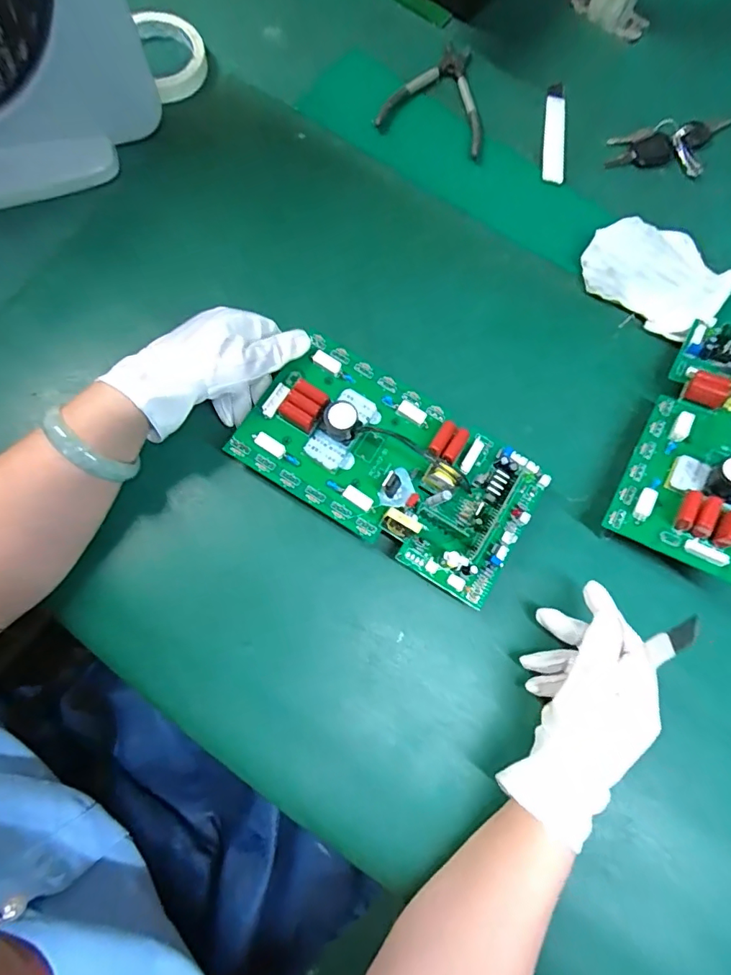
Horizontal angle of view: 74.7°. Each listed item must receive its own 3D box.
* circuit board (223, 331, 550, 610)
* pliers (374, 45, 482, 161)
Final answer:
[{"bbox_3d":[0.022,-0.020,0.364,0.221,0.042,0.122,32,76,7],"label":"circuit board"},{"bbox_3d":[0.085,-0.412,0.496,0.106,0.009,0.145,20,77,1],"label":"pliers"}]

